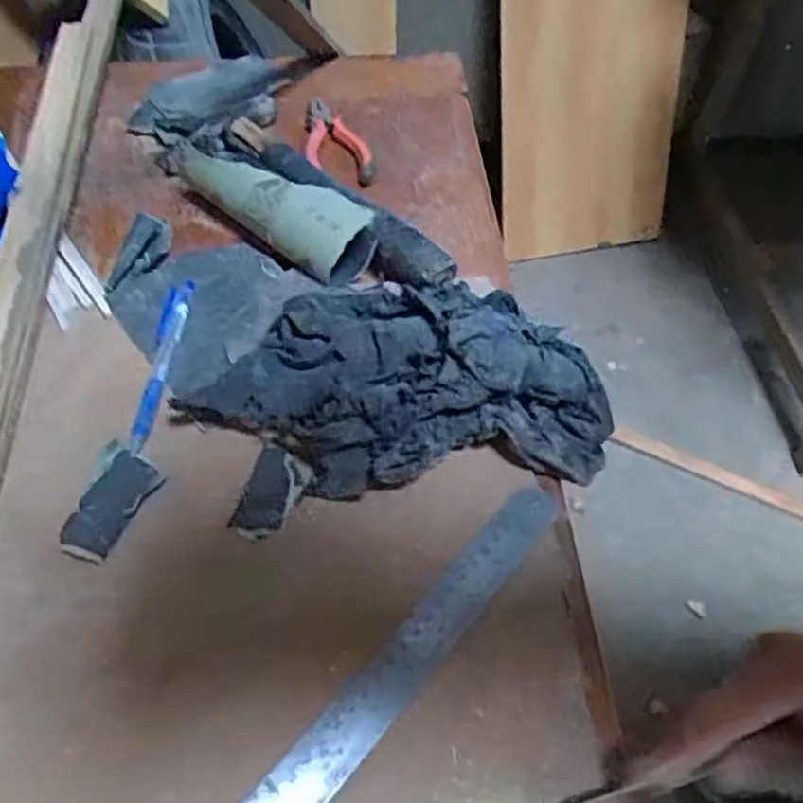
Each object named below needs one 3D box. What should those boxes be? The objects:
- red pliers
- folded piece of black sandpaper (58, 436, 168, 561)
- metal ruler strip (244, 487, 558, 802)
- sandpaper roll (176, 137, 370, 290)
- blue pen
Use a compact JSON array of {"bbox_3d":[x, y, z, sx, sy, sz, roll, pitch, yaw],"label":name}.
[{"bbox_3d":[-0.053,-0.218,0.611,0.053,0.013,0.100,-7,55,-4],"label":"red pliers"},{"bbox_3d":[-0.165,0.056,0.410,0.034,0.010,0.064,21,58,15],"label":"folded piece of black sandpaper"},{"bbox_3d":[-0.024,0.155,0.356,0.030,0.005,0.319,34,60,23],"label":"metal ruler strip"},{"bbox_3d":[-0.094,-0.145,0.527,0.175,0.039,0.052,37,63,24],"label":"sandpaper roll"},{"bbox_3d":[-0.154,-0.028,0.467,0.018,0.010,0.132,2,55,2],"label":"blue pen"}]

